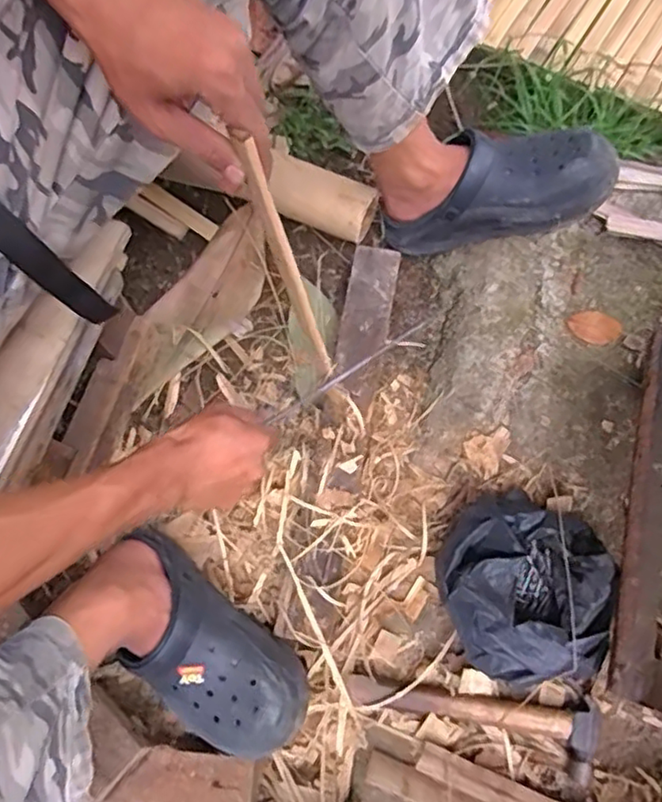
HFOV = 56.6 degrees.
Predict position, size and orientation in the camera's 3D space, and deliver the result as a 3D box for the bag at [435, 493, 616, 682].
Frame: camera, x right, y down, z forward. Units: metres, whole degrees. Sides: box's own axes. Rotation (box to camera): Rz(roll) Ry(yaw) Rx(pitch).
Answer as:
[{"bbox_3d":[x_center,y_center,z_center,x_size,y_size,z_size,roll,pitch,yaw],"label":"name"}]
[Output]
[{"bbox_3d":[0.188,0.183,0.612,0.170,0.078,0.179,15,75,5],"label":"bag"}]

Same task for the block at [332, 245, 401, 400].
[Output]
[{"bbox_3d":[0.042,-0.093,0.753,0.058,0.046,0.186,10,75,4],"label":"block"}]

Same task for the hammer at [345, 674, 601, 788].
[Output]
[{"bbox_3d":[0.137,0.307,0.607,0.243,0.021,0.068,12,75,4],"label":"hammer"}]

